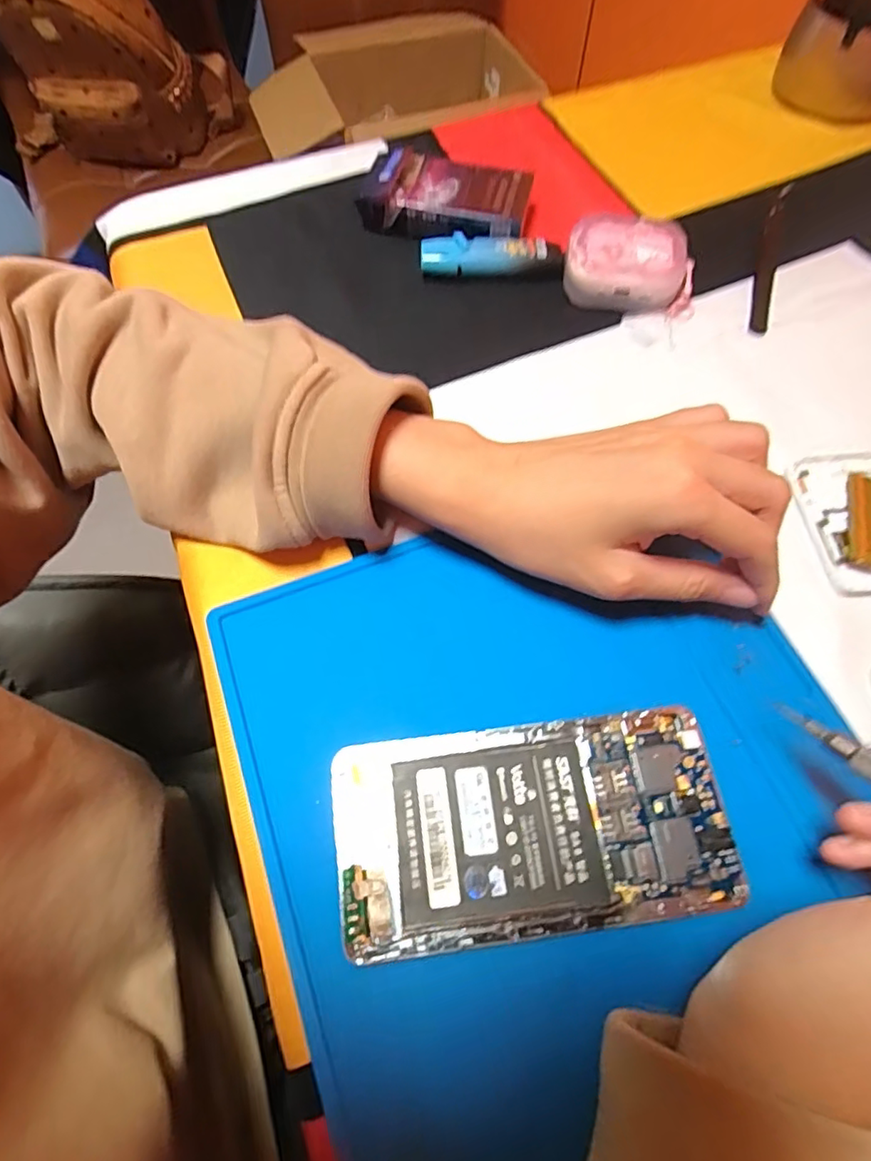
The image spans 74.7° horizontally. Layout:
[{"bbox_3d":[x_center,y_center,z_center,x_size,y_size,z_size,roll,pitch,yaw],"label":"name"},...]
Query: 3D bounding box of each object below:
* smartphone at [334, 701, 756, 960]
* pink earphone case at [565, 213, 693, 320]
[{"bbox_3d":[0.034,0.090,0.210,0.139,0.011,0.070,-7,65,-1],"label":"smartphone"},{"bbox_3d":[0.111,-0.179,0.326,0.072,0.028,0.046,8,66,6],"label":"pink earphone case"}]

